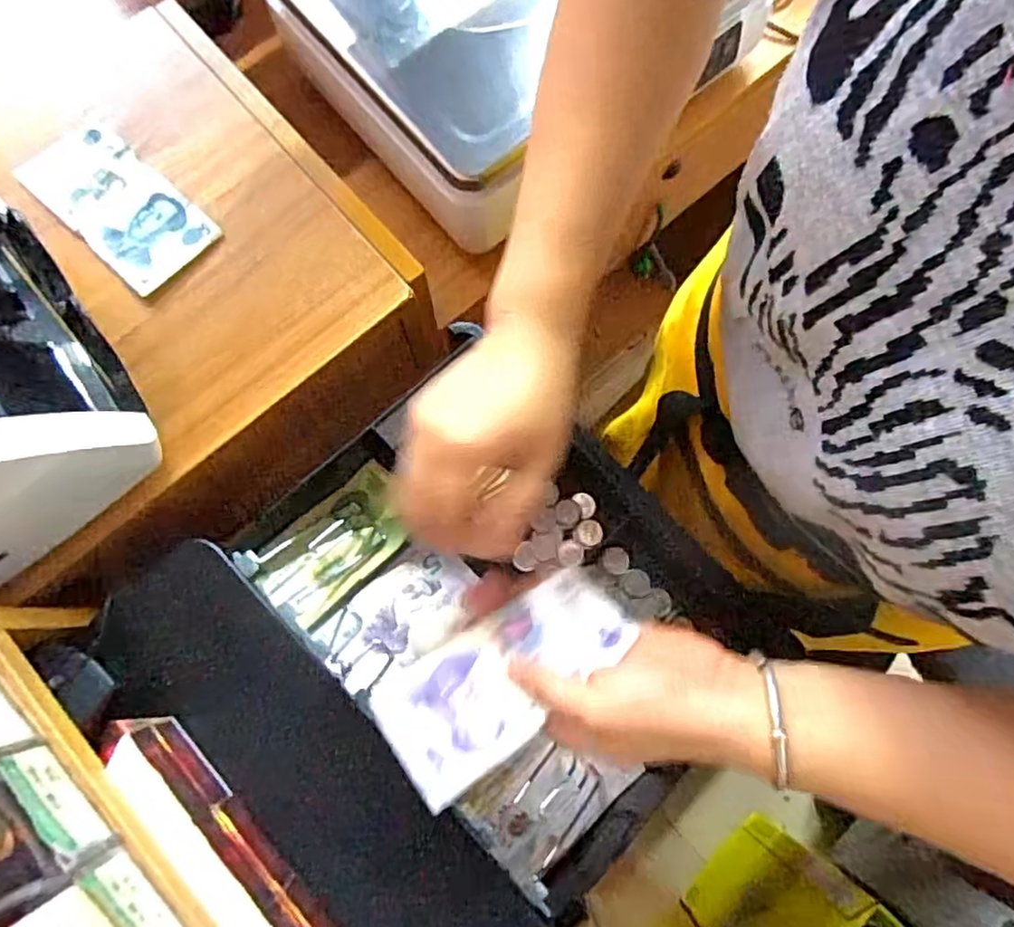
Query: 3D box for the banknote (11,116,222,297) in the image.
[{"bbox_3d":[-0.271,-0.182,0.452,0.139,0.007,0.071,43,81,9],"label":"banknote"}]

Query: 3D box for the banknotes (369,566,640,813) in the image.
[{"bbox_3d":[0.000,0.107,0.342,0.134,0.023,0.064,-33,79,-19],"label":"banknotes"}]

